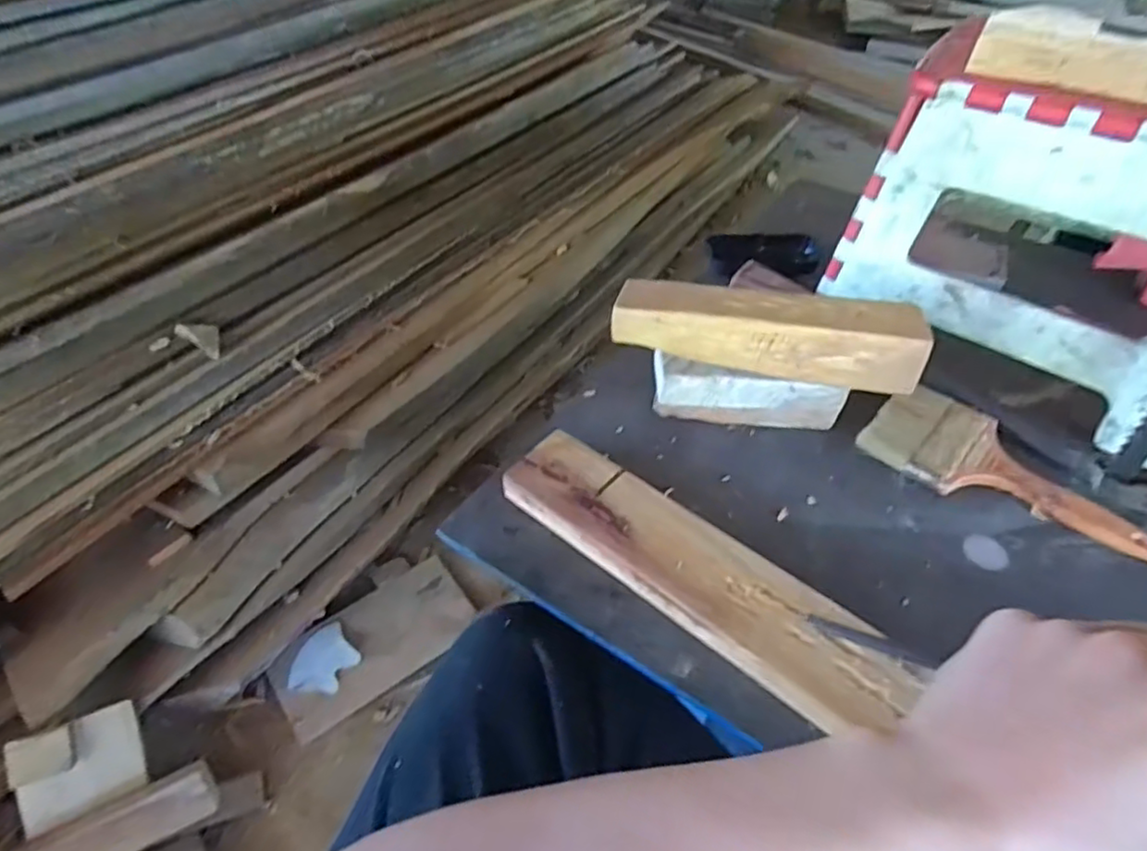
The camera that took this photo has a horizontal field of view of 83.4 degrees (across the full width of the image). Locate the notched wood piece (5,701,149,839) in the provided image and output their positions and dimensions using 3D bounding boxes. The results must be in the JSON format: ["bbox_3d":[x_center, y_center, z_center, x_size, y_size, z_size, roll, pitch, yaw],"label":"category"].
[{"bbox_3d":[-0.705,0.488,0.918,0.156,0.138,0.018,-14,9,-18],"label":"notched wood piece"}]

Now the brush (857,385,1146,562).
[{"bbox_3d":[0.307,0.037,0.459,0.086,0.016,0.186,-35,55,-29],"label":"brush"}]

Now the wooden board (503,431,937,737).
[{"bbox_3d":[0.146,0.135,0.351,0.463,0.019,0.066,33,54,28],"label":"wooden board"}]

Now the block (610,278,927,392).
[{"bbox_3d":[0.134,-0.065,0.455,0.206,0.047,0.037,8,46,8],"label":"block"}]

